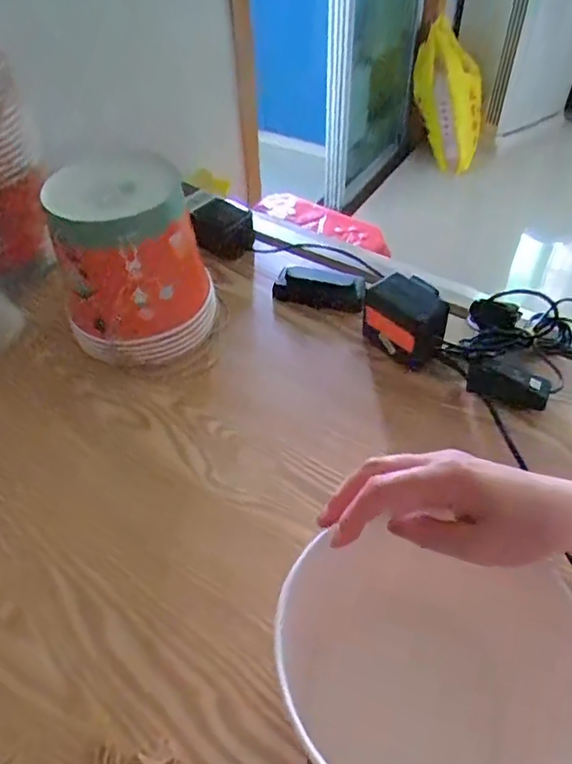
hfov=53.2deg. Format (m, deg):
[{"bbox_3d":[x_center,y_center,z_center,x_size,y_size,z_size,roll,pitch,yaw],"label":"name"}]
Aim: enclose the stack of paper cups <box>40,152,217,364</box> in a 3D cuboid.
[{"bbox_3d":[-0.163,-0.135,0.626,0.150,0.171,0.184,-12,48,-9],"label":"stack of paper cups"}]

